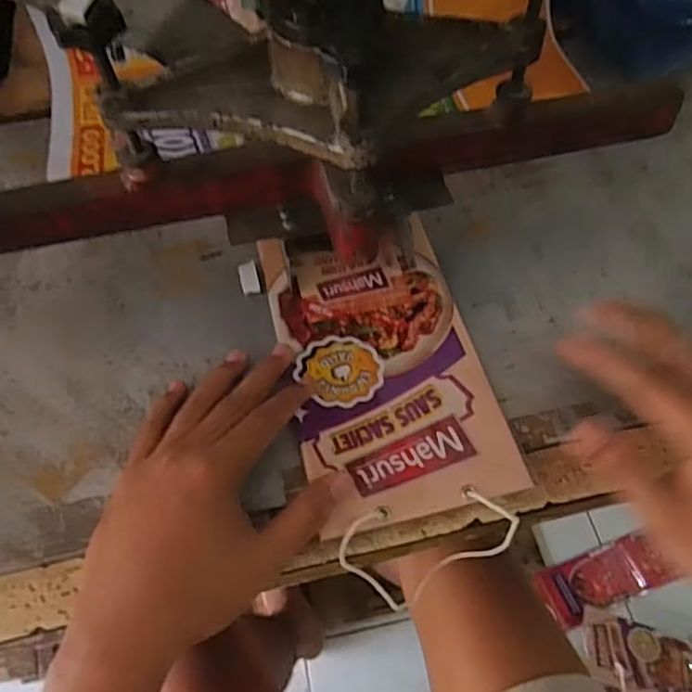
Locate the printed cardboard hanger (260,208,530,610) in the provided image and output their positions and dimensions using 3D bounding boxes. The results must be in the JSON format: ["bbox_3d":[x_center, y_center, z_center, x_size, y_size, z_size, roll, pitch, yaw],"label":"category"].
[{"bbox_3d":[0.027,0.020,0.400,0.121,0.010,0.242,-12,58,-7],"label":"printed cardboard hanger"}]

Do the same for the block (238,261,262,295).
[{"bbox_3d":[-0.069,-0.049,0.444,0.013,0.006,0.027,-14,58,-8],"label":"block"}]

